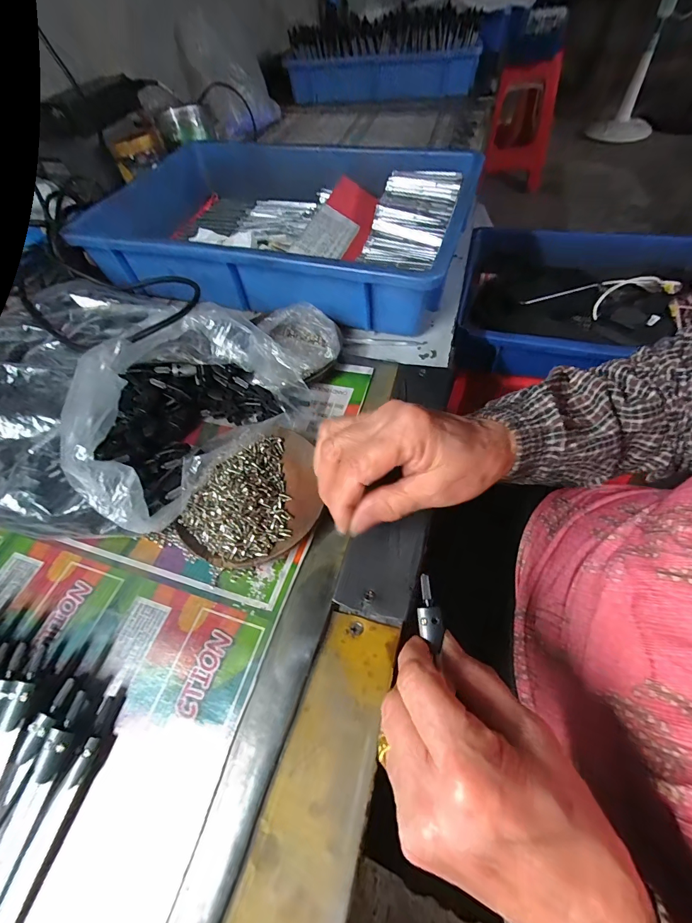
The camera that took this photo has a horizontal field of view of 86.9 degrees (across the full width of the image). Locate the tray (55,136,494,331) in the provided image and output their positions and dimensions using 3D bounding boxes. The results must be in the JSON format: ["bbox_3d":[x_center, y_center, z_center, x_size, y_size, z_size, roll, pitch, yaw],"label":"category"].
[{"bbox_3d":[-0.084,-0.302,0.464,0.437,0.077,0.291,13,58,15],"label":"tray"}]

